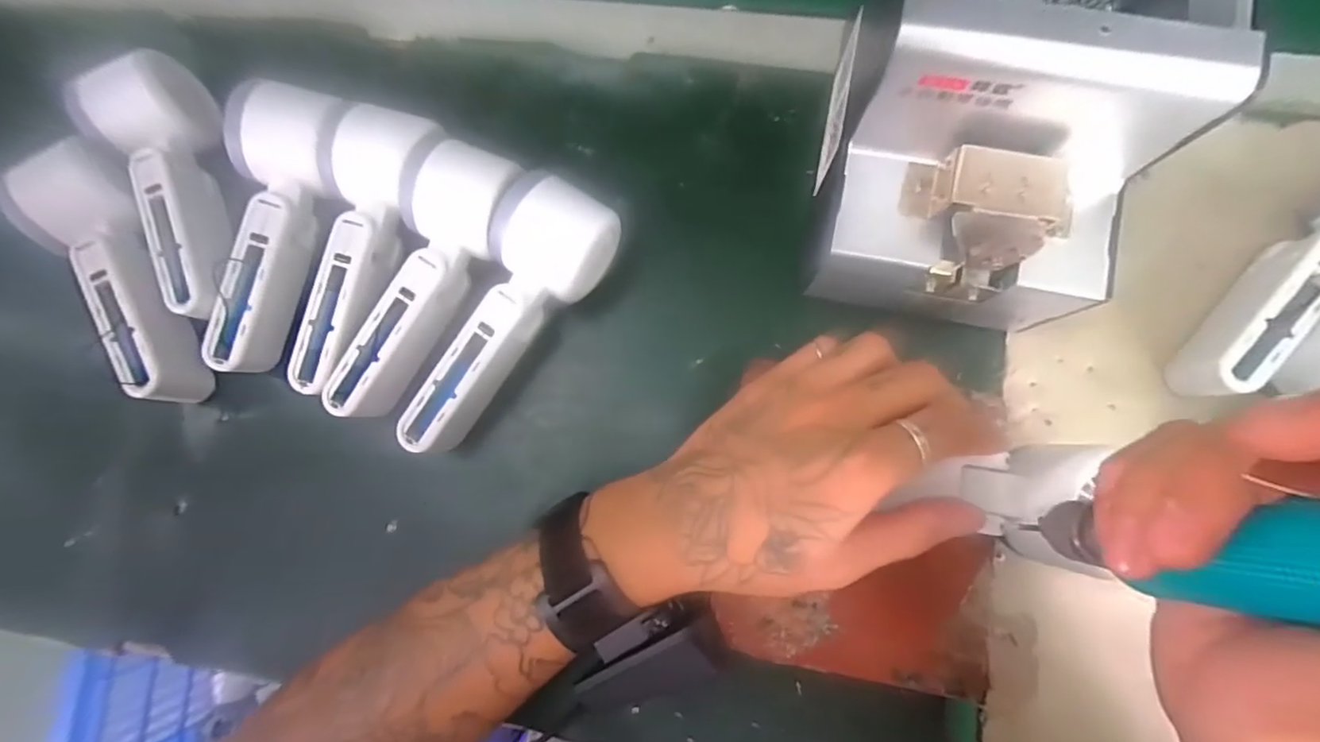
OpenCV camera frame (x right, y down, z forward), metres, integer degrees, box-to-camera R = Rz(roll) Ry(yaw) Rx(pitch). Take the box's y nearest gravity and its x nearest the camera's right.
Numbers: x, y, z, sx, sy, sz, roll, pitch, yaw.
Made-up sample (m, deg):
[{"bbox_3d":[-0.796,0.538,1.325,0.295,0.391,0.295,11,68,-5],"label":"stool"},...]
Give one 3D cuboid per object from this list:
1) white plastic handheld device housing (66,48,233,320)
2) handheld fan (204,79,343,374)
[{"bbox_3d":[-0.281,-0.108,0.332,0.042,0.054,0.166,-27,80,-1],"label":"white plastic handheld device housing"},{"bbox_3d":[-0.217,-0.074,0.323,0.051,0.046,0.165,9,82,5],"label":"handheld fan"}]

